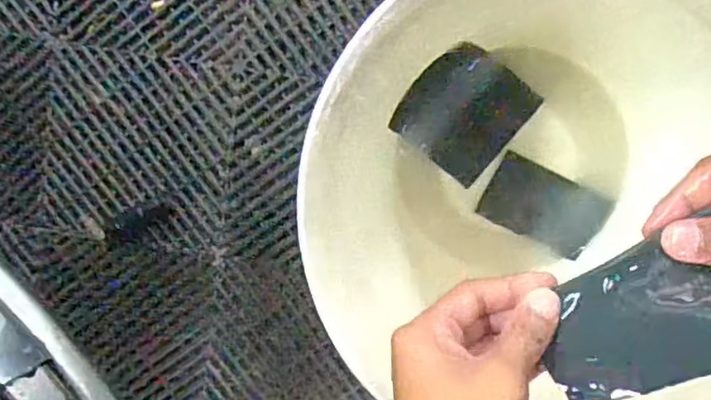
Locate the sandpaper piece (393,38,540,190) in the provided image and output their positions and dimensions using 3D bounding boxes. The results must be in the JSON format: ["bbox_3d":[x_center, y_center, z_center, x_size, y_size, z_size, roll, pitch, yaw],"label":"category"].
[{"bbox_3d":[0.104,-0.085,0.604,0.104,0.012,0.110,38,98,-5],"label":"sandpaper piece"}]

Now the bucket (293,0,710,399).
[{"bbox_3d":[0.117,-0.026,0.494,0.283,0.322,0.311,1,100,6],"label":"bucket"}]

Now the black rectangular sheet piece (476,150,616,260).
[{"bbox_3d":[0.186,0.007,0.625,0.114,0.011,0.068,26,102,1],"label":"black rectangular sheet piece"}]

